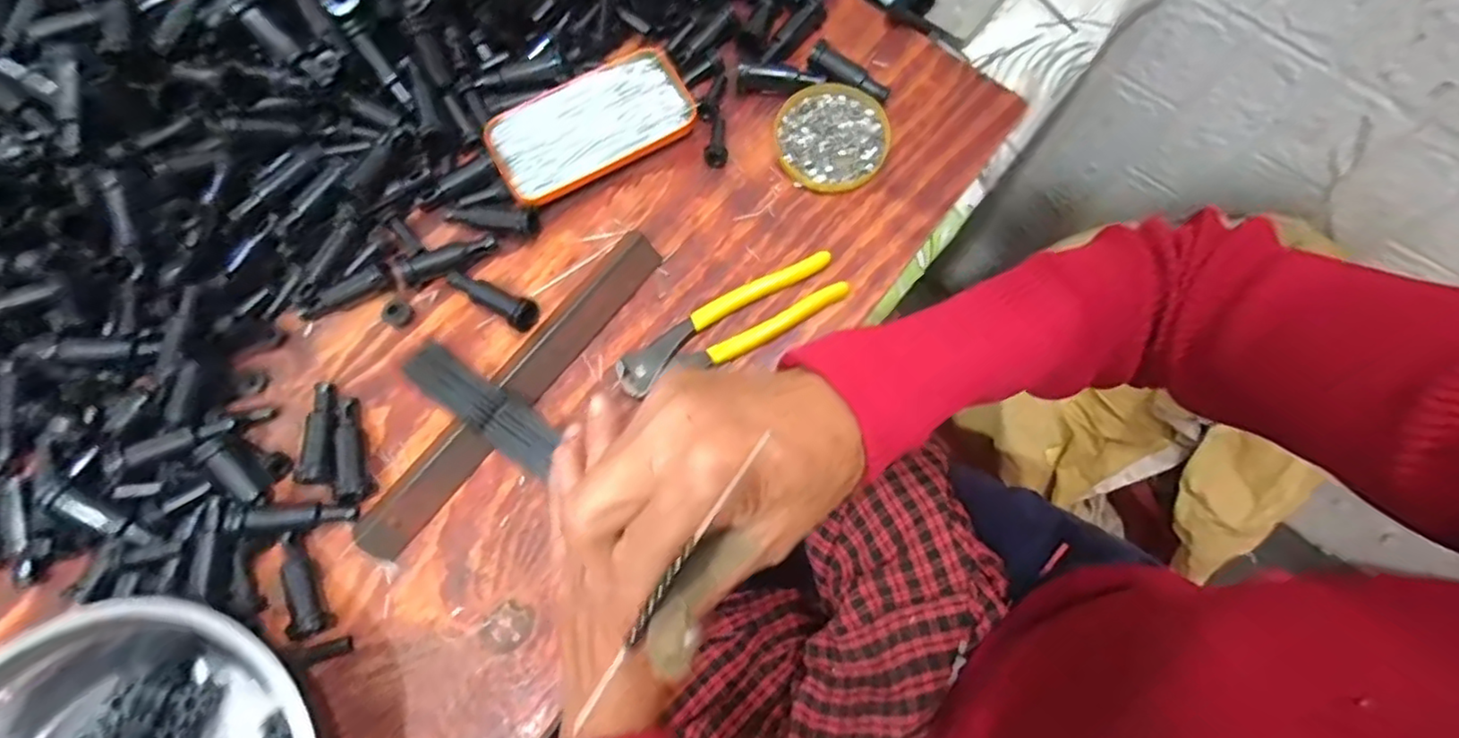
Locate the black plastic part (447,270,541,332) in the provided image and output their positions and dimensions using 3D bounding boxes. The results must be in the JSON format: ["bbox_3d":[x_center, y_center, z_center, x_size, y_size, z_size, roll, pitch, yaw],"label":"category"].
[{"bbox_3d":[-0.163,-0.050,0.436,0.066,0.019,0.021,31,78,8],"label":"black plastic part"}]

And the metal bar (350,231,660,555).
[{"bbox_3d":[-0.143,0.012,0.419,0.032,0.018,0.262,38,79,10],"label":"metal bar"}]

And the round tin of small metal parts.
[{"bbox_3d":[0.075,-0.170,0.465,0.081,0.015,0.082,0,75,1],"label":"round tin of small metal parts"}]

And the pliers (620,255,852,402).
[{"bbox_3d":[0.002,-0.029,0.429,0.162,0.012,0.042,-27,77,-6],"label":"pliers"}]

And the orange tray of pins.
[{"bbox_3d":[-0.104,-0.183,0.468,0.146,0.020,0.080,-29,77,-7],"label":"orange tray of pins"}]

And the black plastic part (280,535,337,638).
[{"bbox_3d":[-0.263,0.132,0.386,0.019,0.019,0.064,-28,77,-7],"label":"black plastic part"}]

